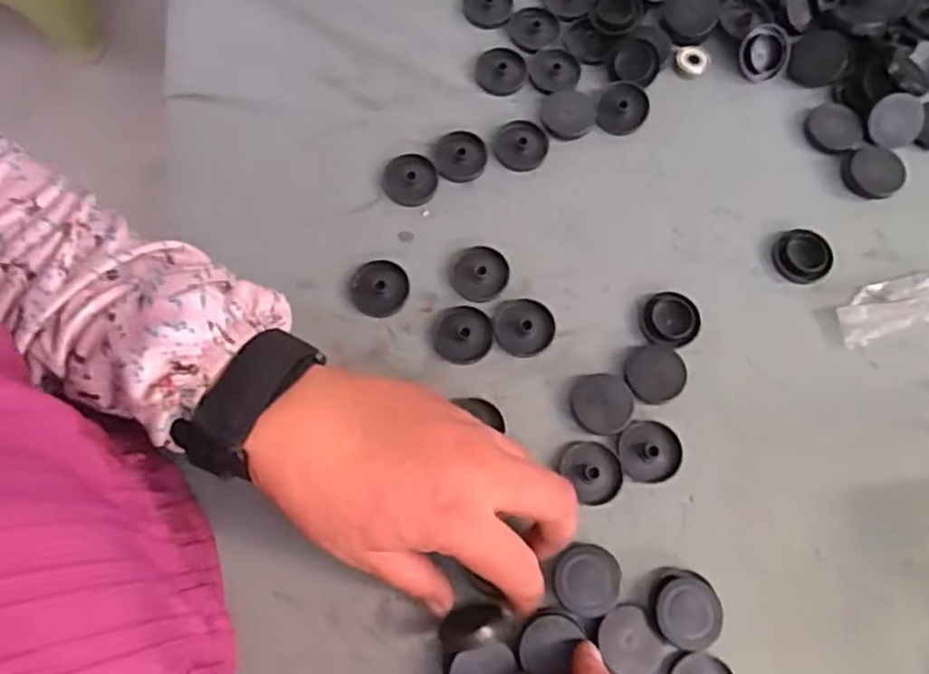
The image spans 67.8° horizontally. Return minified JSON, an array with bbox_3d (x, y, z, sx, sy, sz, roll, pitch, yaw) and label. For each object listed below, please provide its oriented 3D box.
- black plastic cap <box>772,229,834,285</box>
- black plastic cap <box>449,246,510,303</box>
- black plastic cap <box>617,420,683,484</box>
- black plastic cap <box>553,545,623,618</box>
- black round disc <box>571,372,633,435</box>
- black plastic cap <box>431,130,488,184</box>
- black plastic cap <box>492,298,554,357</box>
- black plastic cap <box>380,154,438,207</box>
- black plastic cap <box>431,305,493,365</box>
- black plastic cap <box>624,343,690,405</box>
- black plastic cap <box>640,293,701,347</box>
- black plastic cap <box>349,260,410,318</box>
[{"bbox_3d":[0.198,-0.047,0.404,0.032,0.010,0.029,31,75,9],"label":"black plastic cap"},{"bbox_3d":[0.009,-0.037,0.398,0.032,0.005,0.033,0,72,0],"label":"black plastic cap"},{"bbox_3d":[0.099,0.060,0.367,0.033,0.005,0.032,0,72,0],"label":"black plastic cap"},{"bbox_3d":[0.061,0.121,0.344,0.032,0.011,0.032,0,72,0],"label":"black plastic cap"},{"bbox_3d":[0.075,0.036,0.373,0.033,0.011,0.032,0,72,0],"label":"black round disc"},{"bbox_3d":[-0.003,-0.110,0.421,0.032,0.004,0.033,0,72,0],"label":"black plastic cap"},{"bbox_3d":[0.034,-0.006,0.388,0.033,0.008,0.032,0,72,0],"label":"black plastic cap"},{"bbox_3d":[-0.033,-0.095,0.417,0.033,0.005,0.034,0,72,0],"label":"black plastic cap"},{"bbox_3d":[-0.001,-0.002,0.386,0.033,0.007,0.033,0,72,0],"label":"black plastic cap"},{"bbox_3d":[0.105,0.020,0.380,0.034,0.004,0.033,0,72,0],"label":"black plastic cap"},{"bbox_3d":[0.117,-0.010,0.393,0.032,0.005,0.032,0,72,0],"label":"black plastic cap"},{"bbox_3d":[-0.049,-0.028,0.394,0.033,0.005,0.033,0,72,0],"label":"black plastic cap"}]

